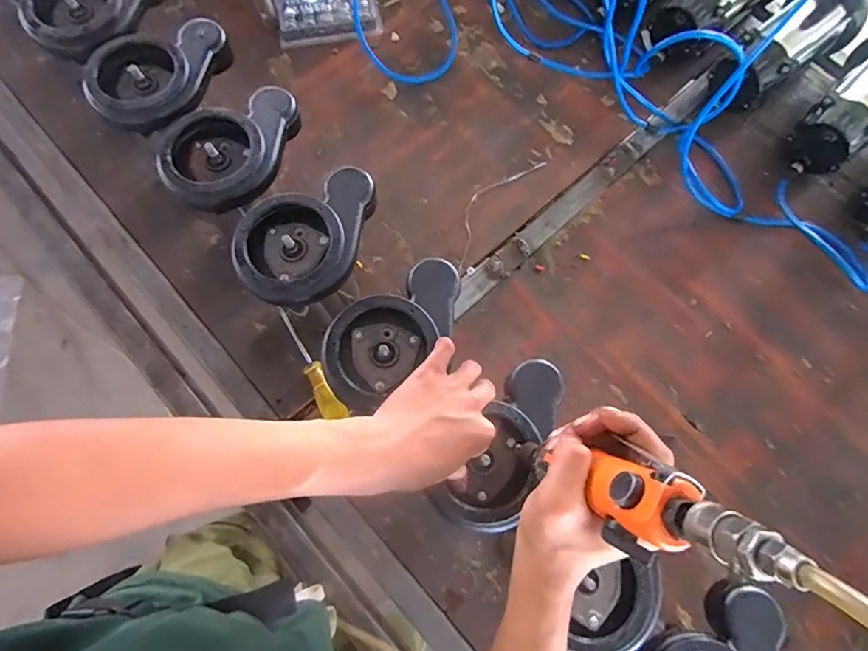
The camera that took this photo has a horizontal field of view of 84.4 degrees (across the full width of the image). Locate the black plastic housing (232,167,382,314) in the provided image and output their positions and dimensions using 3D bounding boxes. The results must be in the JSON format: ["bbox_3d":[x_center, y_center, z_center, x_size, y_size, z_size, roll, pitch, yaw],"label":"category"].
[{"bbox_3d":[-0.123,-0.090,0.500,0.163,0.029,0.113,-34,78,-11],"label":"black plastic housing"}]

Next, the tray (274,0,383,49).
[{"bbox_3d":[-0.180,-0.545,0.804,0.168,0.027,0.151,-11,75,-5],"label":"tray"}]

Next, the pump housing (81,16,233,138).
[{"bbox_3d":[-0.314,-0.293,0.560,0.171,0.035,0.125,-32,78,-10],"label":"pump housing"}]

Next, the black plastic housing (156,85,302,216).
[{"bbox_3d":[-0.231,-0.198,0.539,0.124,0.039,0.171,14,74,2],"label":"black plastic housing"}]

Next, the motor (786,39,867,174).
[{"bbox_3d":[0.648,-0.334,0.711,0.118,0.132,0.261,41,77,9],"label":"motor"}]

